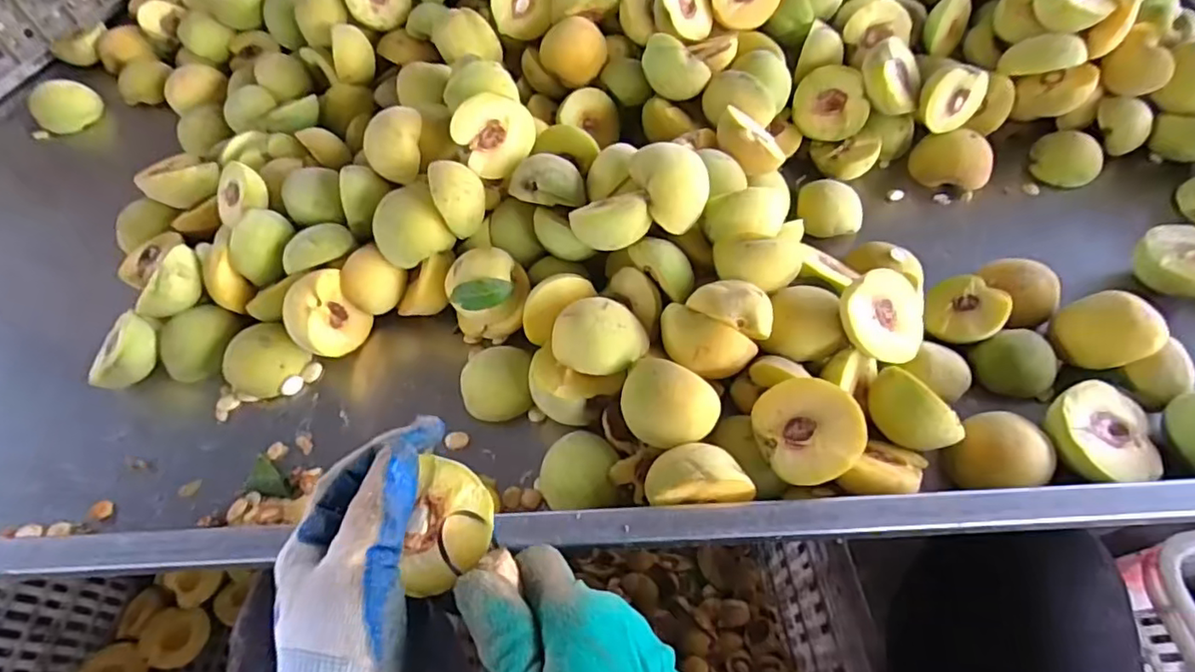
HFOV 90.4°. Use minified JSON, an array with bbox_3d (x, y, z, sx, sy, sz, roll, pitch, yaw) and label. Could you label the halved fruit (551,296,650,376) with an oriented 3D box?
[{"bbox_3d":[-0.001,-0.001,0.408,0.062,0.028,0.053,36,65,22],"label":"halved fruit"}]

